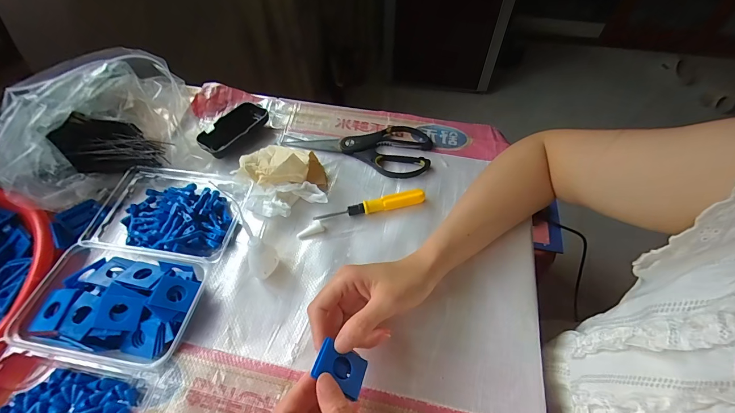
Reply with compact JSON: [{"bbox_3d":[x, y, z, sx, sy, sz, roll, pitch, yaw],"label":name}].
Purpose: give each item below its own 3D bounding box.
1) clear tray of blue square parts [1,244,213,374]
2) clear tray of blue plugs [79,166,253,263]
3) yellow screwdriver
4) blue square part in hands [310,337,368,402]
[{"bbox_3d":[-0.257,0.102,0.344,0.159,0.036,0.106,7,55,7],"label":"clear tray of blue square parts"},{"bbox_3d":[-0.253,0.008,0.412,0.182,0.034,0.124,6,55,6],"label":"clear tray of blue plugs"},{"bbox_3d":[0.004,-0.001,0.421,0.140,0.017,0.016,-11,55,-6],"label":"yellow screwdriver"},{"bbox_3d":[-0.025,0.137,0.276,0.044,0.015,0.030,29,47,-10],"label":"blue square part in hands"}]

